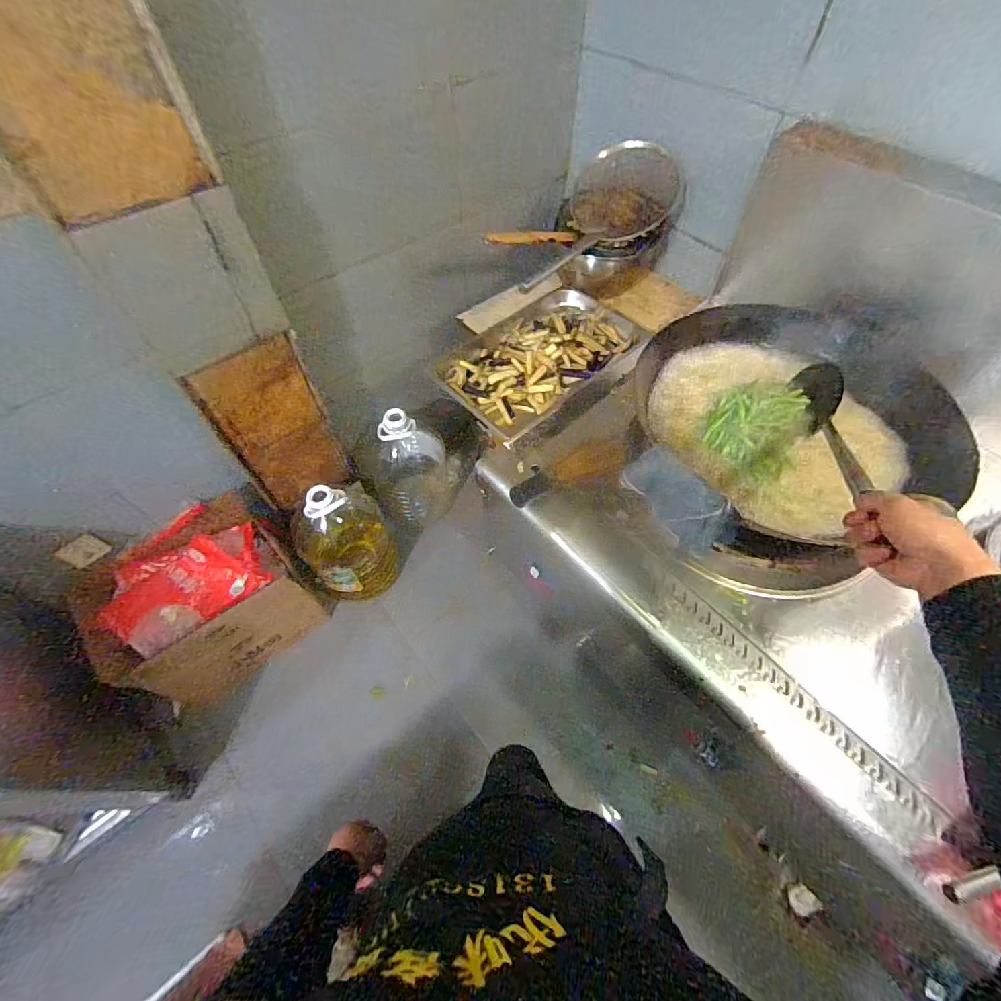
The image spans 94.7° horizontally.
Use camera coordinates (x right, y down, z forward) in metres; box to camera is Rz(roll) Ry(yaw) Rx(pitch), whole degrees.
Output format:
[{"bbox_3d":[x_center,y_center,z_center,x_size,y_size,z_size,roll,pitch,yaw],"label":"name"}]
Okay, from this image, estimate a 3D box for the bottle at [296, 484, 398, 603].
[{"bbox_3d":[-0.500,0.120,1.491,0.279,0.495,0.225,-34,62,-18],"label":"bottle"}]

